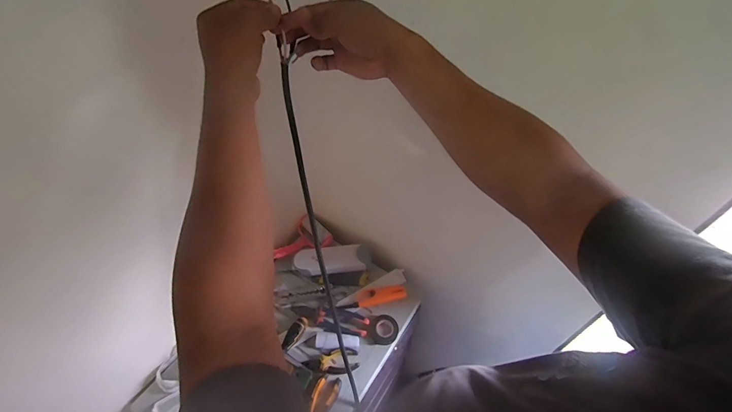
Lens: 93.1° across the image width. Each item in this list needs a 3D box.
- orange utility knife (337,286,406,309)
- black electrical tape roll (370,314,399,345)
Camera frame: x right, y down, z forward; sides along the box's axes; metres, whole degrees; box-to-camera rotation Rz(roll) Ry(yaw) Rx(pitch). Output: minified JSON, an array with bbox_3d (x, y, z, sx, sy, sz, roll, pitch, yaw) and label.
[{"bbox_3d":[0.016,0.236,0.905,0.173,0.017,0.045,-10,50,-8],"label":"orange utility knife"},{"bbox_3d":[0.044,0.302,0.851,0.073,0.020,0.068,0,50,0],"label":"black electrical tape roll"}]

